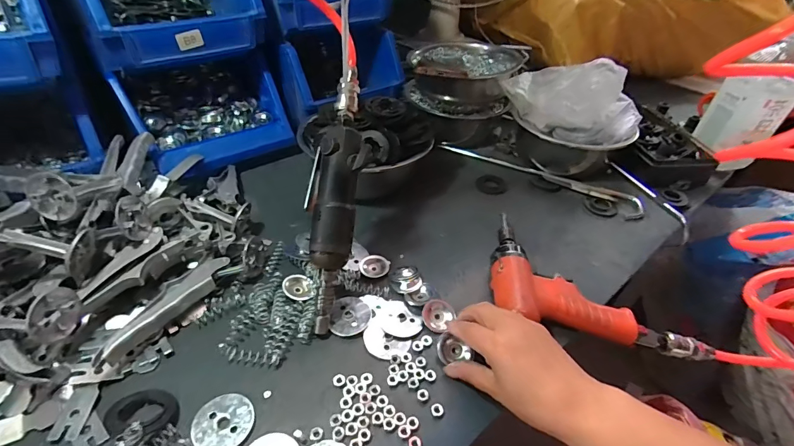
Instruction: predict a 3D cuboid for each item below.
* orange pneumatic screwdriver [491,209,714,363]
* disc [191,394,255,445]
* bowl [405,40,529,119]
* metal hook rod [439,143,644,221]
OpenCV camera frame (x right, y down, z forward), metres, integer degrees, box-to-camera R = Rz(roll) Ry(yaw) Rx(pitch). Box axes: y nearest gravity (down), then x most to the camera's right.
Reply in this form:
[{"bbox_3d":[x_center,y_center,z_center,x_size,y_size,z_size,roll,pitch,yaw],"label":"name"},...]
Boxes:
[{"bbox_3d":[0.210,0.058,0.438,0.210,0.037,0.151,7,41,3],"label":"orange pneumatic screwdriver"},{"bbox_3d":[-0.141,0.161,0.318,0.045,0.004,0.045,2,41,-2],"label":"disc"},{"bbox_3d":[0.116,-0.254,0.679,0.166,0.079,0.166,2,41,-2],"label":"bowl"},{"bbox_3d":[0.219,-0.078,0.623,0.316,0.013,0.051,28,46,25],"label":"metal hook rod"}]

